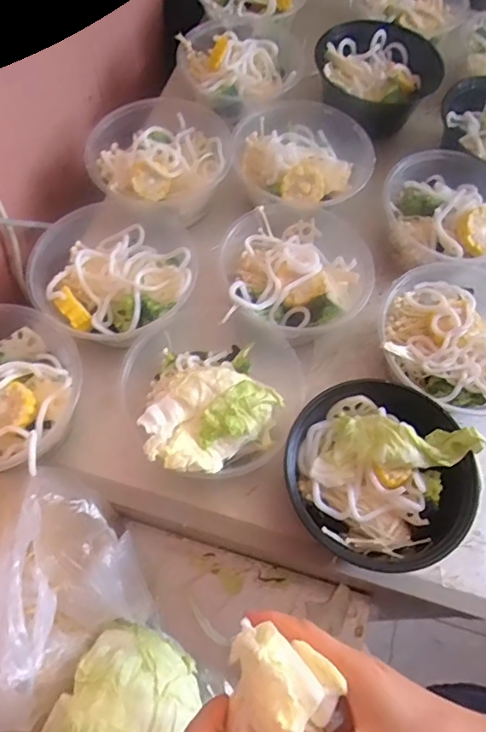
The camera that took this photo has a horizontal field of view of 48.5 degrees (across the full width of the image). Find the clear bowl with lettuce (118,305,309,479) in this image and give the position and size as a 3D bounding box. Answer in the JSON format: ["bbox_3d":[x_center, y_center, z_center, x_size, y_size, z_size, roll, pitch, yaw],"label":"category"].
[{"bbox_3d":[-0.030,0.023,0.523,0.159,0.072,0.166,1,64,-3],"label":"clear bowl with lettuce"}]

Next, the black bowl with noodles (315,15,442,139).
[{"bbox_3d":[0.180,-0.399,0.751,0.169,0.070,0.152,-34,70,-18],"label":"black bowl with noodles"}]

